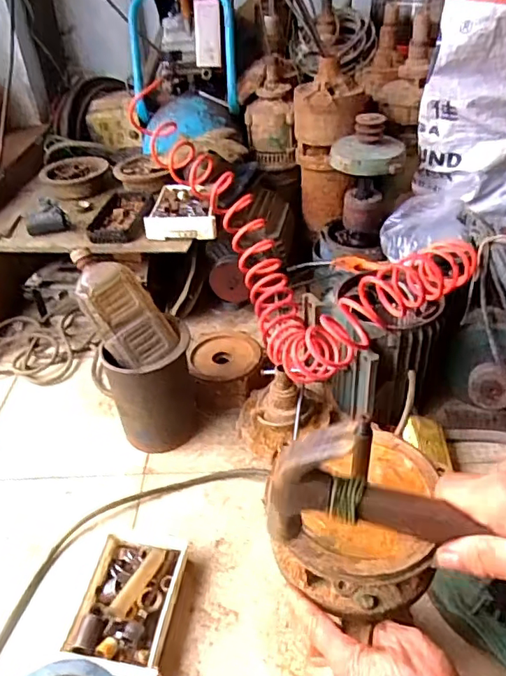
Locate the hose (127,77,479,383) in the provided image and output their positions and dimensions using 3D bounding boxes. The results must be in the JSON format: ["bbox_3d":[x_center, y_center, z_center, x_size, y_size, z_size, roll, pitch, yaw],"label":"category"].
[{"bbox_3d":[0.059,-0.236,1.026,0.318,0.244,0.754,-20,41,-17],"label":"hose"}]

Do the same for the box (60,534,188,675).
[{"bbox_3d":[-0.154,0.330,0.658,0.114,0.039,0.165,0,38,8],"label":"box"}]

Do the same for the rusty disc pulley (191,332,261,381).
[{"bbox_3d":[-0.049,0.033,0.966,0.125,0.015,0.115,-3,39,2],"label":"rusty disc pulley"}]

